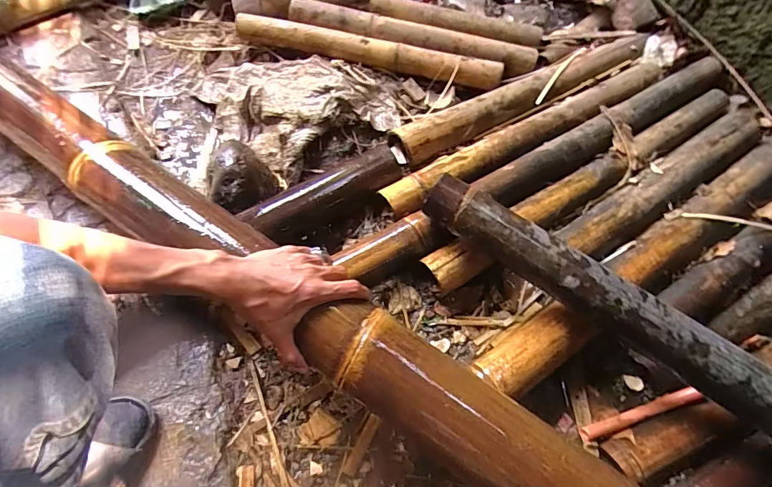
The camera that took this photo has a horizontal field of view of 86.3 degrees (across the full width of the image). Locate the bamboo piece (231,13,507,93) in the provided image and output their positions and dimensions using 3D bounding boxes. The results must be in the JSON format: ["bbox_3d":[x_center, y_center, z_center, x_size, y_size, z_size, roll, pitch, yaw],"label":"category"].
[{"bbox_3d":[-0.043,-0.413,0.880,0.577,0.047,0.057,14,62,6],"label":"bamboo piece"}]

